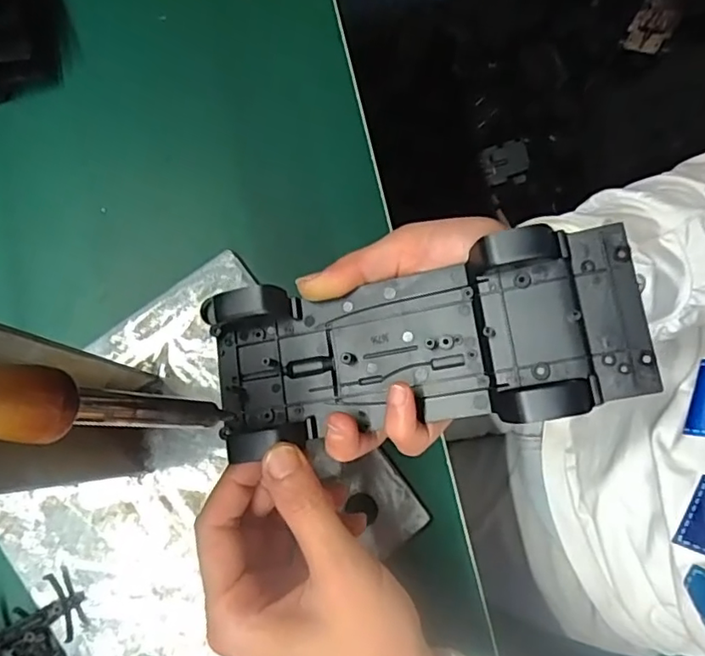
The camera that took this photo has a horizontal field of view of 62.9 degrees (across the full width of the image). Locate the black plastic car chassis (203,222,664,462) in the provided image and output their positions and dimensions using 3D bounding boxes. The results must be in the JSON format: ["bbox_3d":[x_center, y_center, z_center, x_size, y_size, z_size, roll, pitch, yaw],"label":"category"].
[{"bbox_3d":[0.025,0.007,0.255,0.189,0.018,0.074,-9,79,16],"label":"black plastic car chassis"}]

